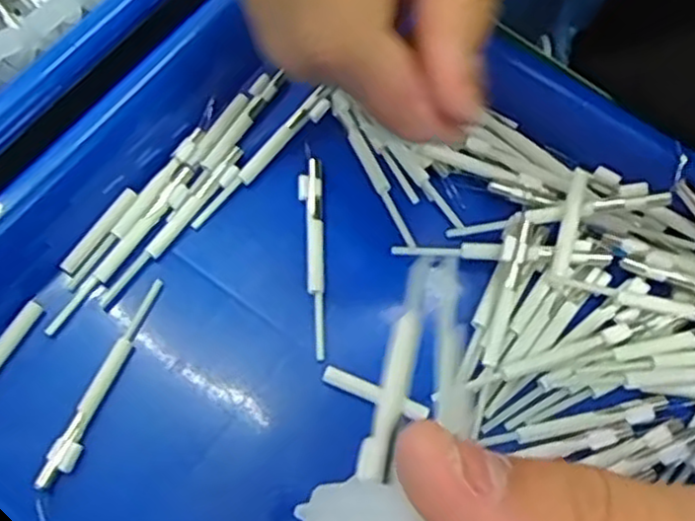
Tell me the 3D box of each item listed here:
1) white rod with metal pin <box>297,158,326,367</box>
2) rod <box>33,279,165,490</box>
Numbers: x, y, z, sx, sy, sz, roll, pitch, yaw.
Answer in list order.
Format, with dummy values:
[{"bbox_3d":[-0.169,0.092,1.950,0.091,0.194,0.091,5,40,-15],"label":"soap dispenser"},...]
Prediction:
[{"bbox_3d":[-0.012,-0.002,0.241,0.008,0.004,0.068,-1,68,-2],"label":"white rod with metal pin"},{"bbox_3d":[-0.074,0.036,0.223,0.007,0.009,0.068,21,69,7],"label":"rod"}]

